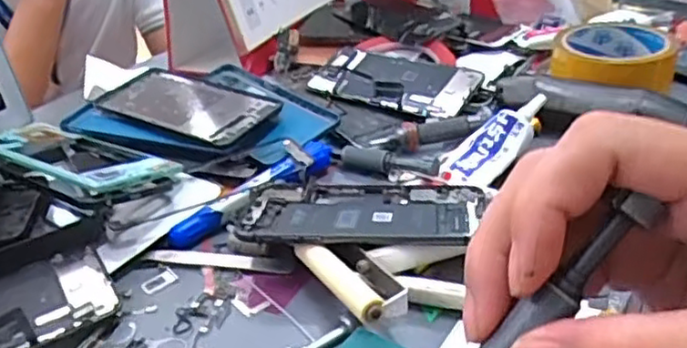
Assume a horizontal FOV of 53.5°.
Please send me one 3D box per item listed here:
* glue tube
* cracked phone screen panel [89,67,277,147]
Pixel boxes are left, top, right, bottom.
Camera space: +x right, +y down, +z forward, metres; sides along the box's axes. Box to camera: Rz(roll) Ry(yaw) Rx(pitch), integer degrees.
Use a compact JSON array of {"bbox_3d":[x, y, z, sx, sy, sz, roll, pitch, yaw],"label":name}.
[{"bbox_3d":[0.109,-0.024,0.483,0.091,0.018,0.039,-41,38,-1],"label":"glue tube"},{"bbox_3d":[-0.130,-0.059,0.573,0.155,0.009,0.077,19,39,32],"label":"cracked phone screen panel"}]

